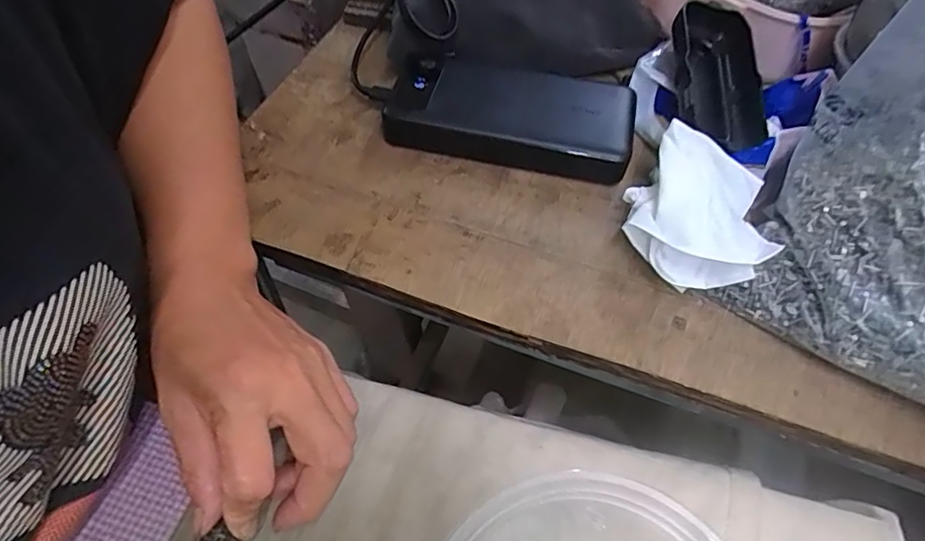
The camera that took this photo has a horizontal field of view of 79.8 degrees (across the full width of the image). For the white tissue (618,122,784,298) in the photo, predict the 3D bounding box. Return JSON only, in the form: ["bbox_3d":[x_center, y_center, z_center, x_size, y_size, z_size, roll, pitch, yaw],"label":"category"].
[{"bbox_3d":[0.130,-0.030,0.307,0.076,0.044,0.077,28,59,15],"label":"white tissue"}]

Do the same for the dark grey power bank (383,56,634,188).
[{"bbox_3d":[0.030,-0.102,0.359,0.157,0.025,0.070,12,56,5],"label":"dark grey power bank"}]

